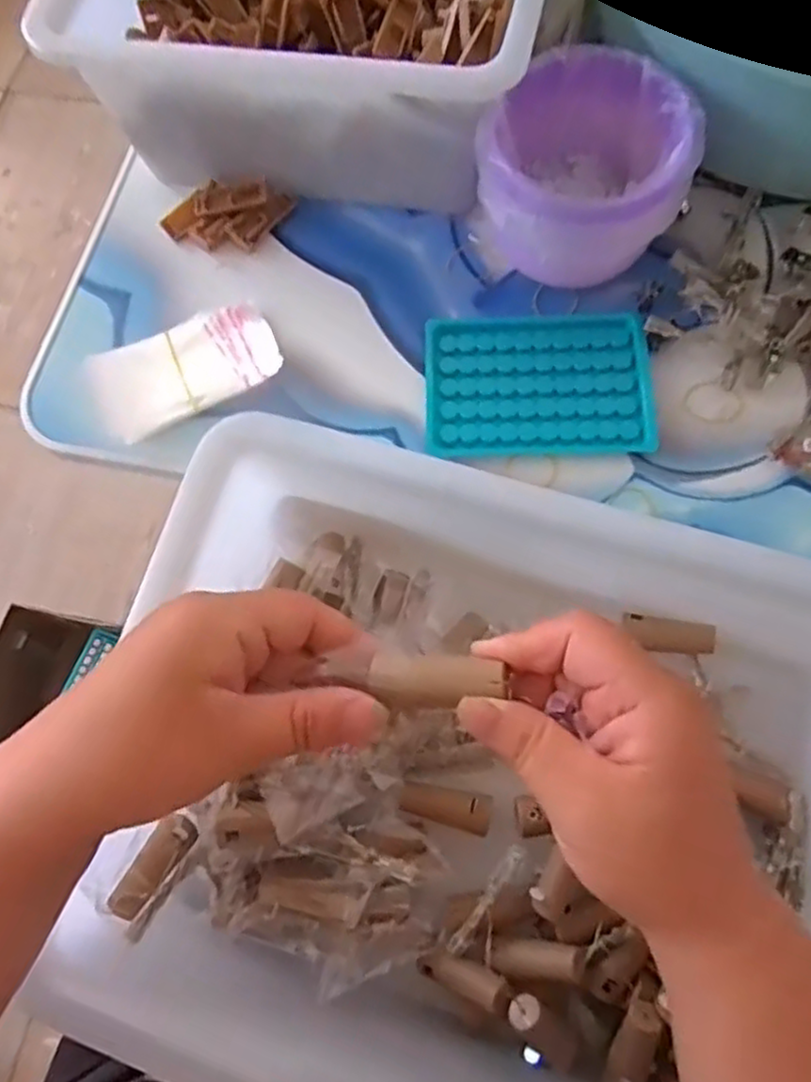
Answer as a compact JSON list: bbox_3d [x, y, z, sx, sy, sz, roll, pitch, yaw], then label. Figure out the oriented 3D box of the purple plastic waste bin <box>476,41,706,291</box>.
[{"bbox_3d":[0.099,-0.209,0.420,0.114,0.081,0.104,-27,71,-6],"label":"purple plastic waste bin"}]

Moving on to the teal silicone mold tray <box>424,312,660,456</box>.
[{"bbox_3d":[0.079,-0.097,0.436,0.131,0.012,0.096,-1,71,4],"label":"teal silicone mold tray"}]

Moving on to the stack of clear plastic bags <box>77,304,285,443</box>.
[{"bbox_3d":[-0.138,-0.107,0.448,0.114,0.009,0.064,-27,71,-5],"label":"stack of clear plastic bags"}]

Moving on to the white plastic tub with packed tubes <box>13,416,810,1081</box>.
[{"bbox_3d":[0.039,0.119,0.349,0.363,0.126,0.299,16,73,10],"label":"white plastic tub with packed tubes"}]

